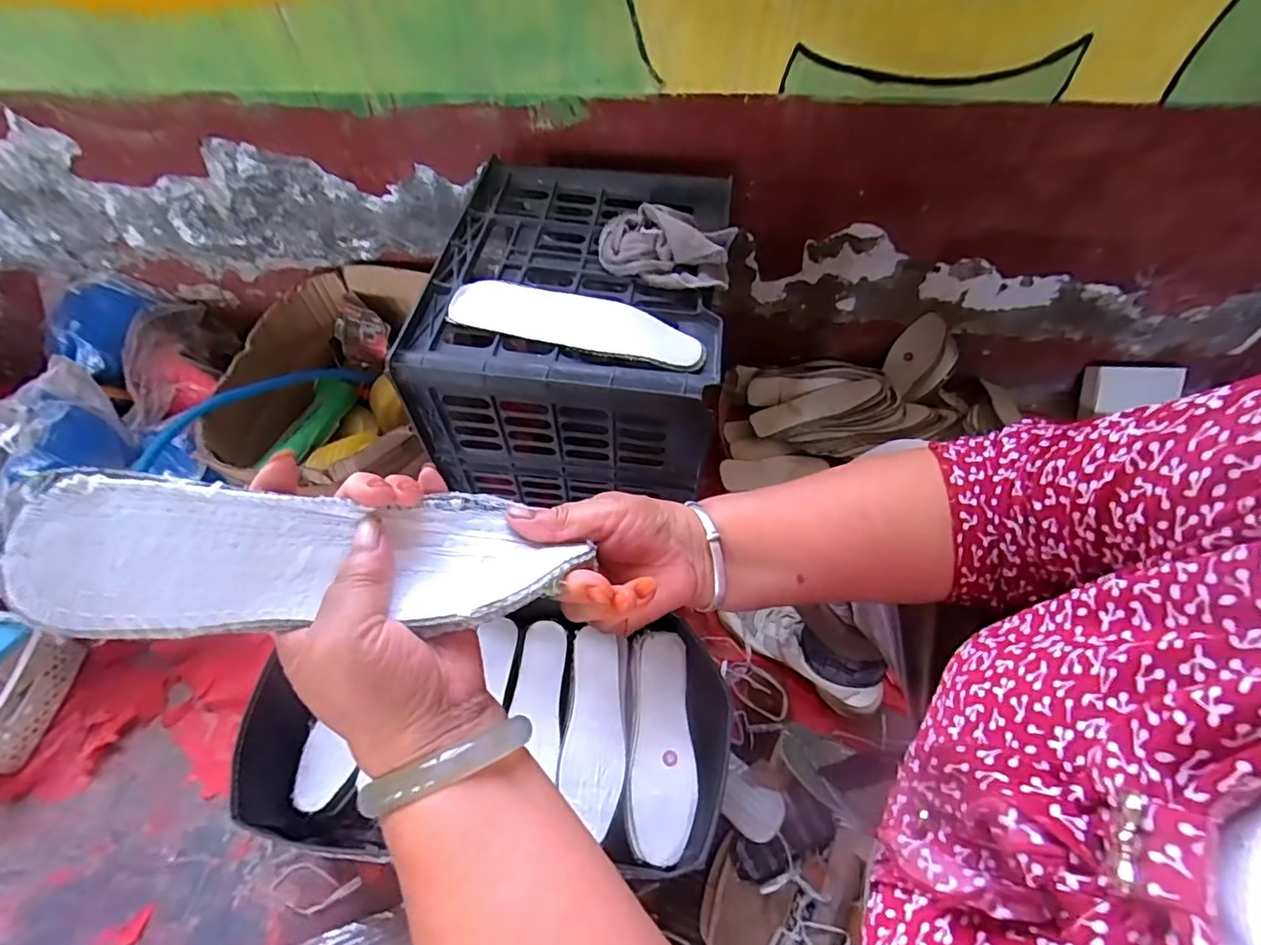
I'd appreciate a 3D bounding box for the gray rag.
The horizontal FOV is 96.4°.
[{"bbox_3d":[0.030,-0.212,0.525,0.129,0.044,0.072,18,57,12],"label":"gray rag"}]

